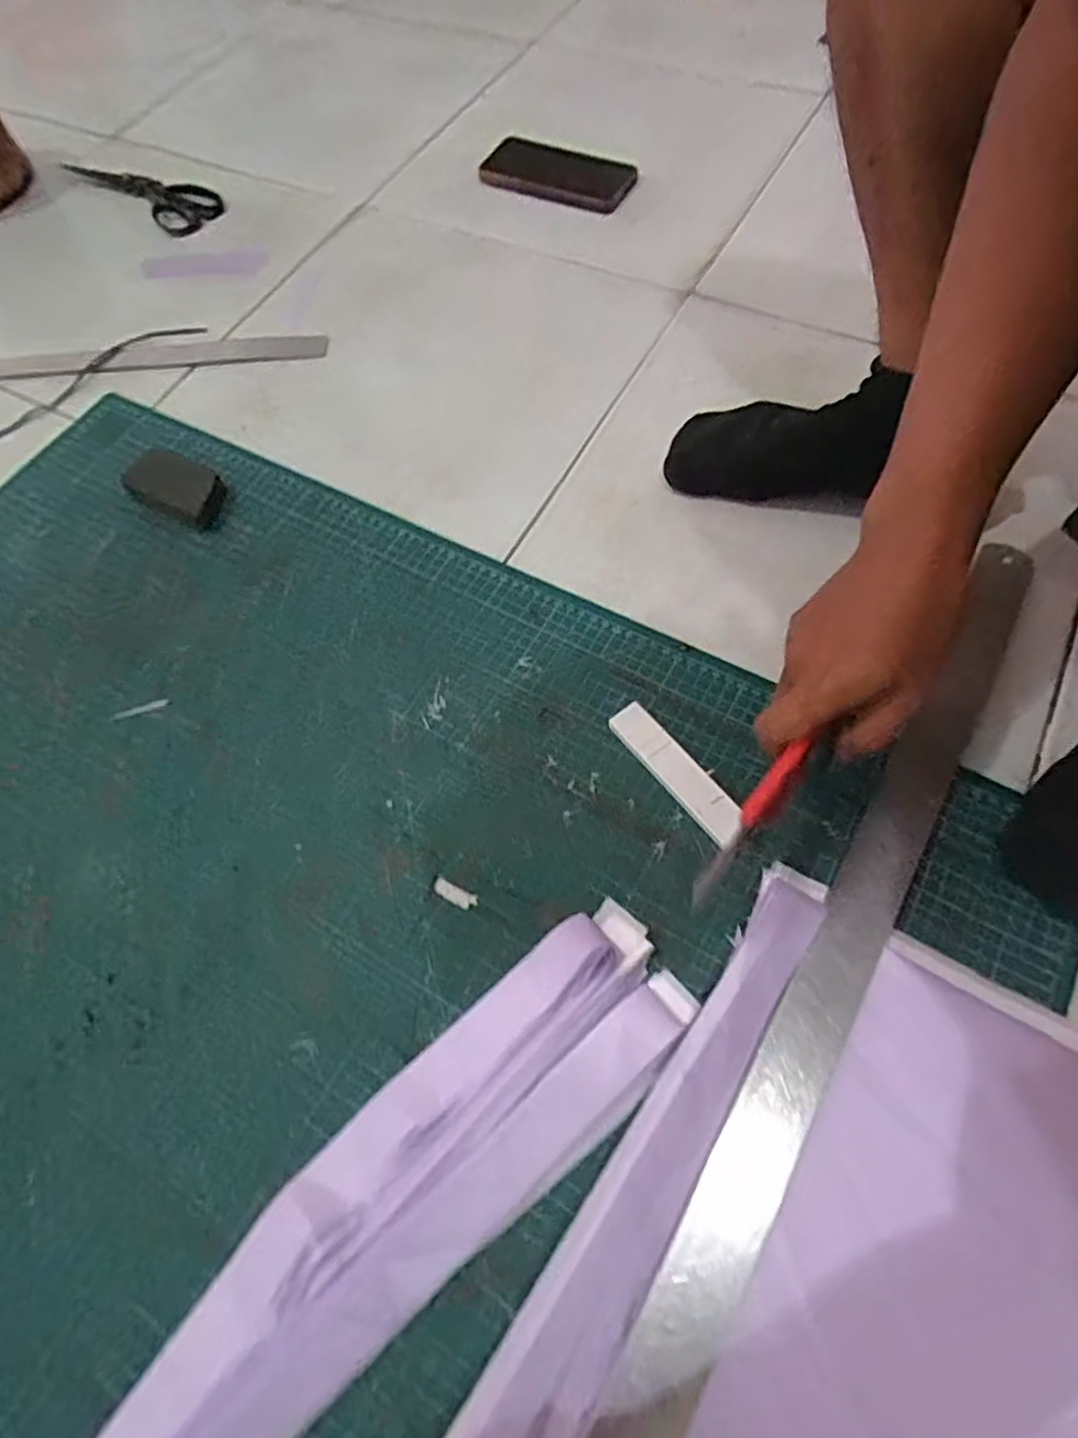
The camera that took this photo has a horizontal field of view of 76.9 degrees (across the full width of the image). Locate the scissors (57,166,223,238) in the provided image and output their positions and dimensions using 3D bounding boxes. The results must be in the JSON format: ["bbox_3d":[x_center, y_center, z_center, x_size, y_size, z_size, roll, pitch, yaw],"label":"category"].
[{"bbox_3d":[-0.466,-0.629,0.803,0.211,0.016,0.077,35,71,17],"label":"scissors"}]

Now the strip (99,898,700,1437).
[{"bbox_3d":[-0.070,0.250,0.356,0.367,0.026,0.095,-39,69,-15],"label":"strip"}]

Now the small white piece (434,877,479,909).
[{"bbox_3d":[-0.054,0.112,0.435,0.030,0.004,0.010,24,68,13],"label":"small white piece"}]

